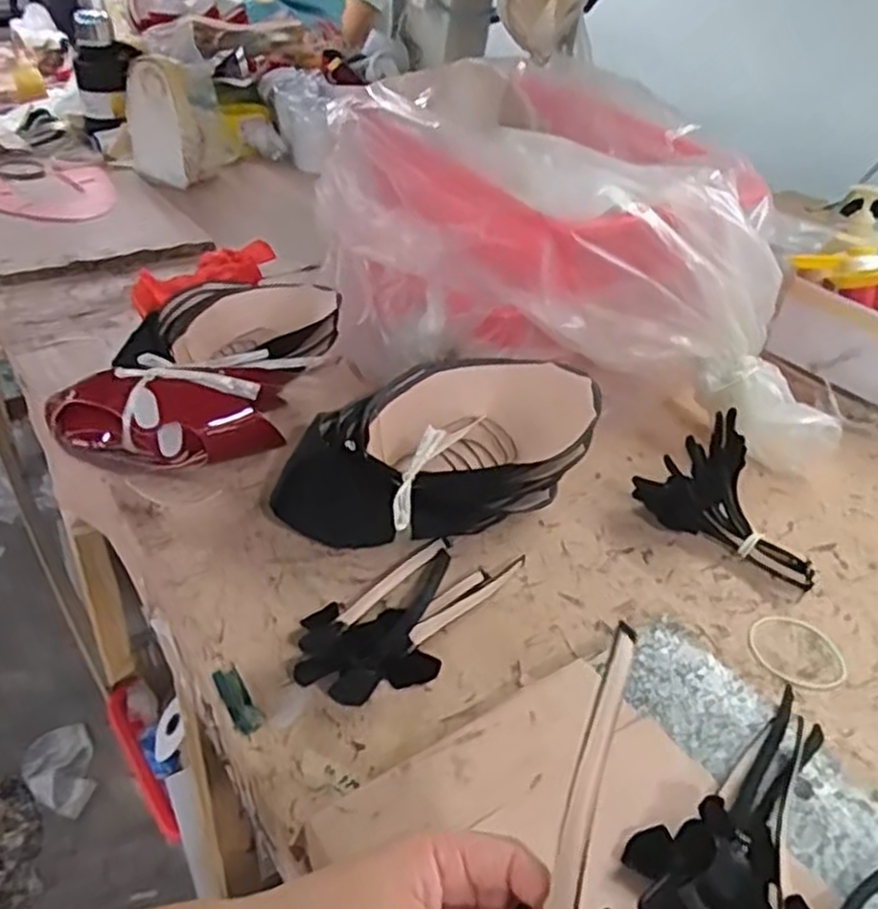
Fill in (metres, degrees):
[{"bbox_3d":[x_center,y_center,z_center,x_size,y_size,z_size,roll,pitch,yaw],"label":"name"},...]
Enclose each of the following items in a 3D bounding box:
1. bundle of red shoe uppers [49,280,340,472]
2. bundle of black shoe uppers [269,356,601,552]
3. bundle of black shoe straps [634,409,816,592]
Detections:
[{"bbox_3d":[-0.225,-0.070,0.750,0.163,0.108,0.301,18,38,20],"label":"bundle of red shoe uppers"},{"bbox_3d":[0.001,0.001,0.680,0.292,0.083,0.160,-21,42,-30],"label":"bundle of black shoe uppers"},{"bbox_3d":[0.255,0.042,0.659,0.079,0.088,0.158,-17,40,-25],"label":"bundle of black shoe straps"}]

